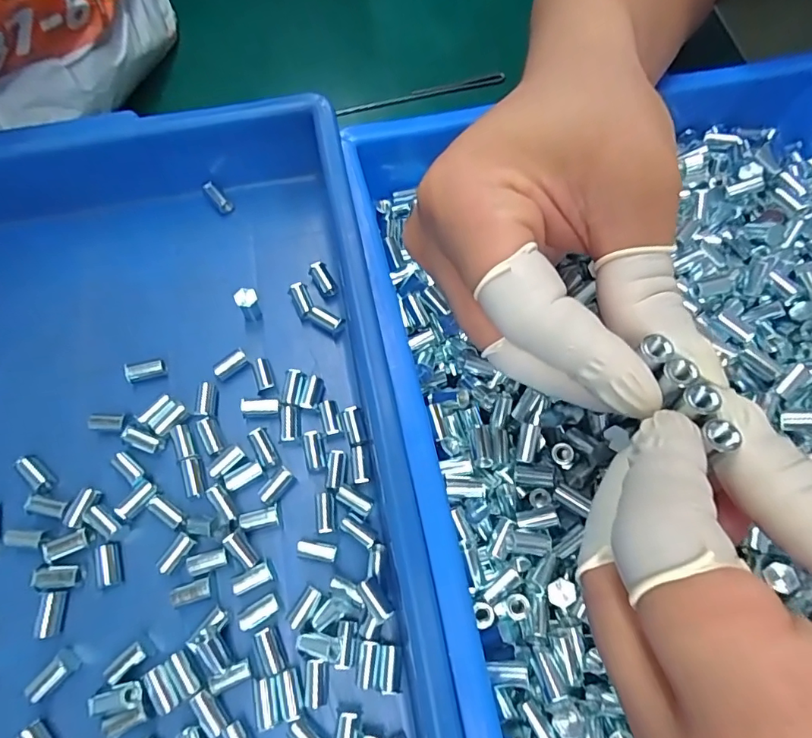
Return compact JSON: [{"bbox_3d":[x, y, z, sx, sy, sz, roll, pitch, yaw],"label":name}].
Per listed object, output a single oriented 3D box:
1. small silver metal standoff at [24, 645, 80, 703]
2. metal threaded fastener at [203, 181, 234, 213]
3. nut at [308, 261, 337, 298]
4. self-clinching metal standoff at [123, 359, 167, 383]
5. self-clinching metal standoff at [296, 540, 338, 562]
[{"bbox_3d":[-0.137,0.118,0.191,0.018,0.006,0.010,-41,74,-16],"label":"small silver metal standoff"},{"bbox_3d":[-0.106,-0.098,0.278,0.007,0.007,0.020,-39,88,-15],"label":"metal threaded fastener"},{"bbox_3d":[-0.044,-0.046,0.260,0.009,0.009,0.019,-24,70,-10],"label":"nut"},{"bbox_3d":[-0.125,0.001,0.237,0.018,0.006,0.007,-15,69,-7],"label":"self-clinching metal standoff"},{"bbox_3d":[-0.038,0.077,0.210,0.017,0.007,0.007,7,68,2],"label":"self-clinching metal standoff"}]

